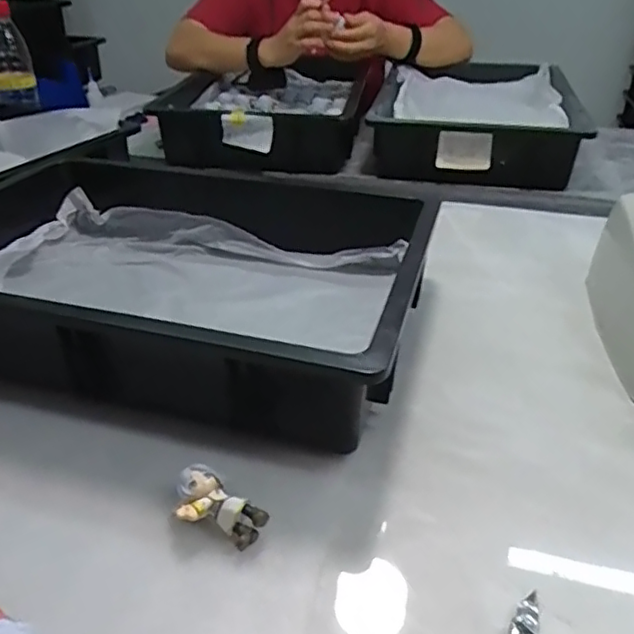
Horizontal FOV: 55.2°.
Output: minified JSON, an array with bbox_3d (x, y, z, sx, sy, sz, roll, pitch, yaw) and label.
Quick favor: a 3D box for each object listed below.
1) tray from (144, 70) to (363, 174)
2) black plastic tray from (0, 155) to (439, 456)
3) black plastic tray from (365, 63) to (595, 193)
[{"bbox_3d":[-0.083,-0.361,1.072,0.312,0.096,0.368,4,33,5],"label":"tray"},{"bbox_3d":[-0.134,-0.045,0.570,0.454,0.100,0.322,9,34,13],"label":"black plastic tray"},{"bbox_3d":[0.271,-0.345,1.049,0.312,0.125,0.453,6,33,9],"label":"black plastic tray"}]

